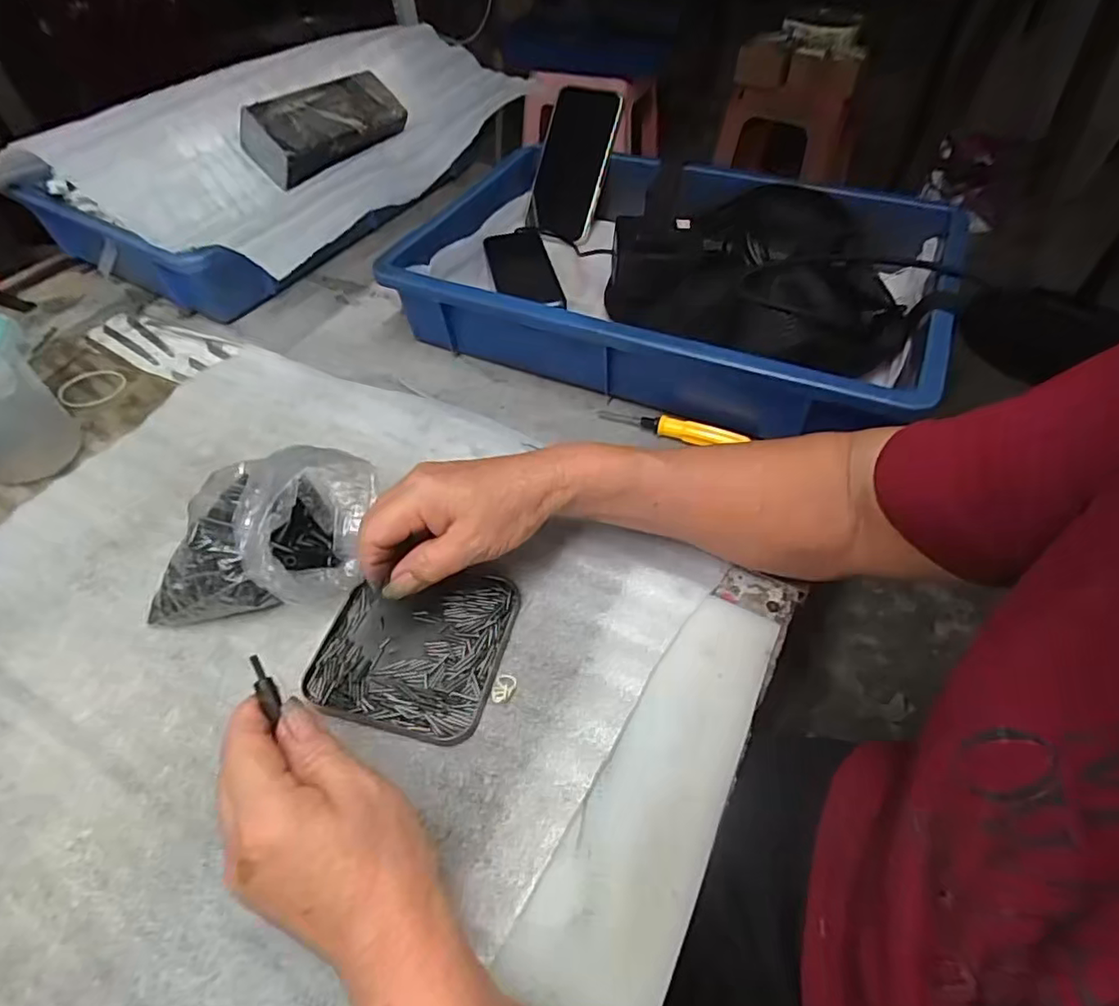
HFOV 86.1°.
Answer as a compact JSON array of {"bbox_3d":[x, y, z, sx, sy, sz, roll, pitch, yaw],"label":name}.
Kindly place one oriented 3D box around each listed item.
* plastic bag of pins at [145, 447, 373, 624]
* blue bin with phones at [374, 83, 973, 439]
[{"bbox_3d":[-0.183,0.013,0.365,0.119,0.073,0.103,2,49,3],"label":"plastic bag of pins"},{"bbox_3d":[0.092,-0.194,0.525,0.417,0.088,0.277,19,52,17],"label":"blue bin with phones"}]

